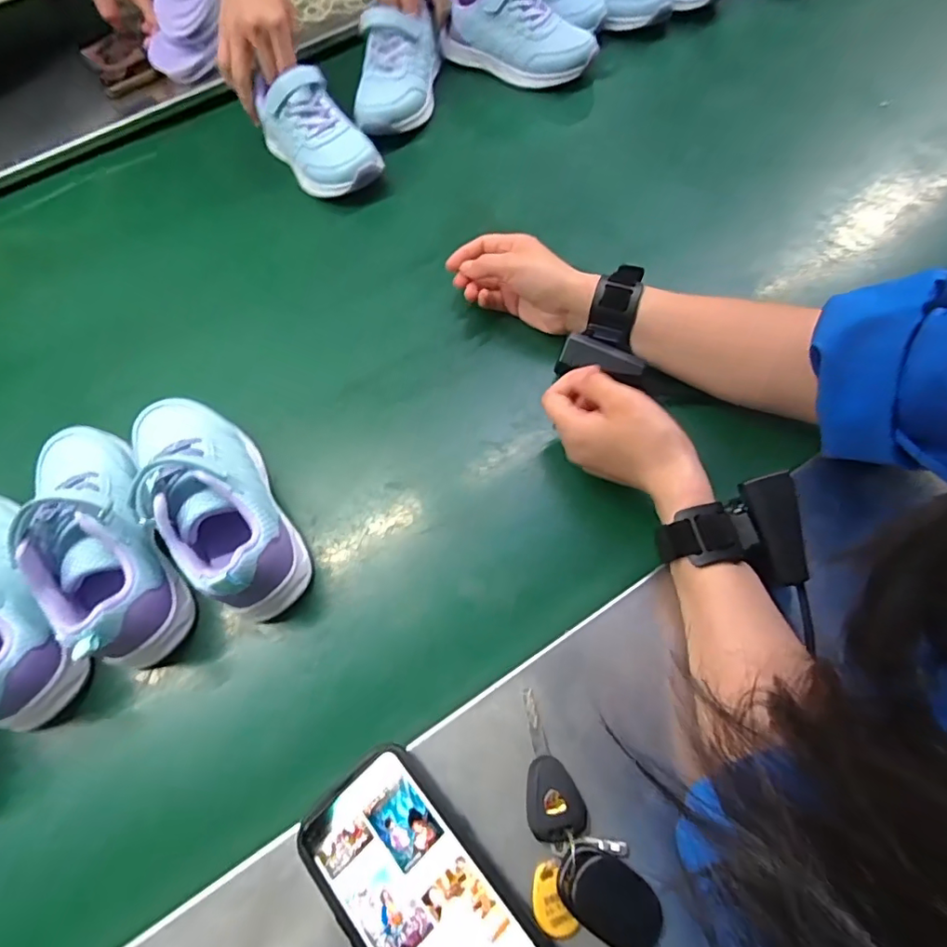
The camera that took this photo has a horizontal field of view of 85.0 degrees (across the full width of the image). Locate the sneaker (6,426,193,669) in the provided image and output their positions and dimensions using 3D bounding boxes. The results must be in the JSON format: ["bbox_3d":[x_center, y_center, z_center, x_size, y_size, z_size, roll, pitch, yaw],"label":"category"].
[{"bbox_3d":[-0.279,0.045,0.385,0.086,0.085,0.194,-31,66,-19],"label":"sneaker"}]

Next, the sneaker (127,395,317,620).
[{"bbox_3d":[-0.198,0.015,0.393,0.081,0.082,0.192,-28,65,-18],"label":"sneaker"}]

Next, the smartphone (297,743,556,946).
[{"bbox_3d":[-0.025,0.240,0.285,0.082,0.008,0.162,-42,69,-16],"label":"smartphone"}]

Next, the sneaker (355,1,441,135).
[{"bbox_3d":[-0.088,-0.469,0.601,0.079,0.093,0.155,7,59,0],"label":"sneaker"}]

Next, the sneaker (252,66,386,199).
[{"bbox_3d":[-0.171,-0.374,0.573,0.082,0.092,0.166,-31,66,-20],"label":"sneaker"}]

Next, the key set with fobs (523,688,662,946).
[{"bbox_3d":[0.049,0.203,0.299,0.058,0.012,0.132,-21,63,-15],"label":"key set with fobs"}]

